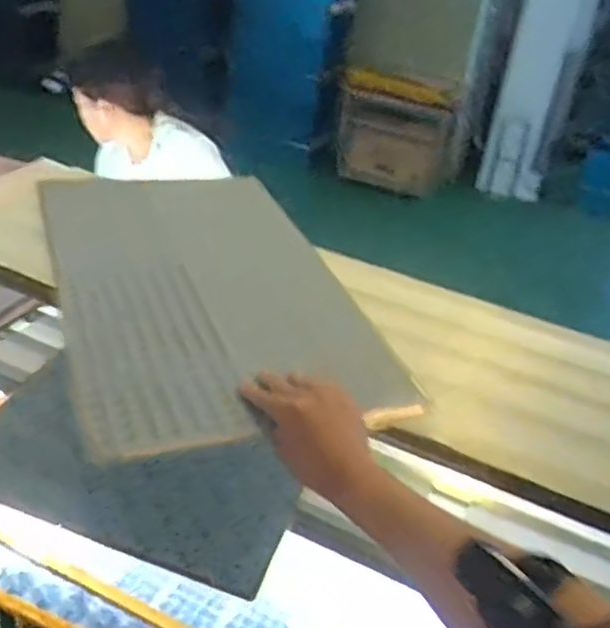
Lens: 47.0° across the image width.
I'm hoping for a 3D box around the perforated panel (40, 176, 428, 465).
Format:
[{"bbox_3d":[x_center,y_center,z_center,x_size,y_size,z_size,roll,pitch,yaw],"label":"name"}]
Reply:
[{"bbox_3d":[-0.132,-0.048,0.897,0.346,0.026,0.614,-7,36,-21],"label":"perforated panel"}]

